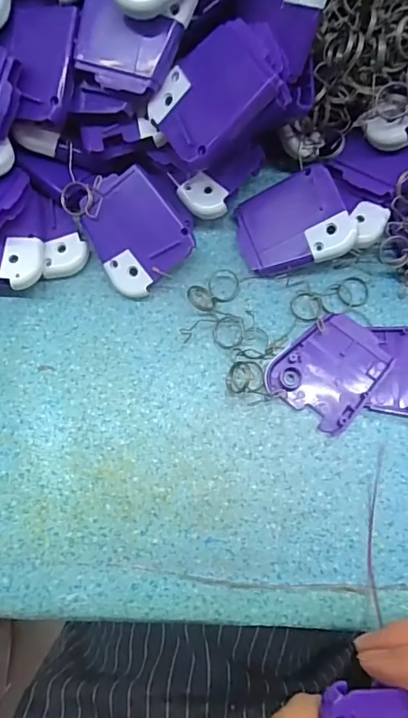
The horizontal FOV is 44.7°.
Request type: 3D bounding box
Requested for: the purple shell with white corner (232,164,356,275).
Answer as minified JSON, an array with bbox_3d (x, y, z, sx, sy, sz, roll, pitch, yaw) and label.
[{"bbox_3d":[0.050,-0.077,0.285,0.062,0.011,0.051,-17,82,20],"label":"purple shell with white corner"}]

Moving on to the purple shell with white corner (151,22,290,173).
[{"bbox_3d":[0.008,-0.129,0.242,0.065,0.014,0.052,-40,72,20],"label":"purple shell with white corner"}]

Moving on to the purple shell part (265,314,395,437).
[{"bbox_3d":[0.070,0.005,0.279,0.050,0.007,0.059,38,79,8],"label":"purple shell part"}]

